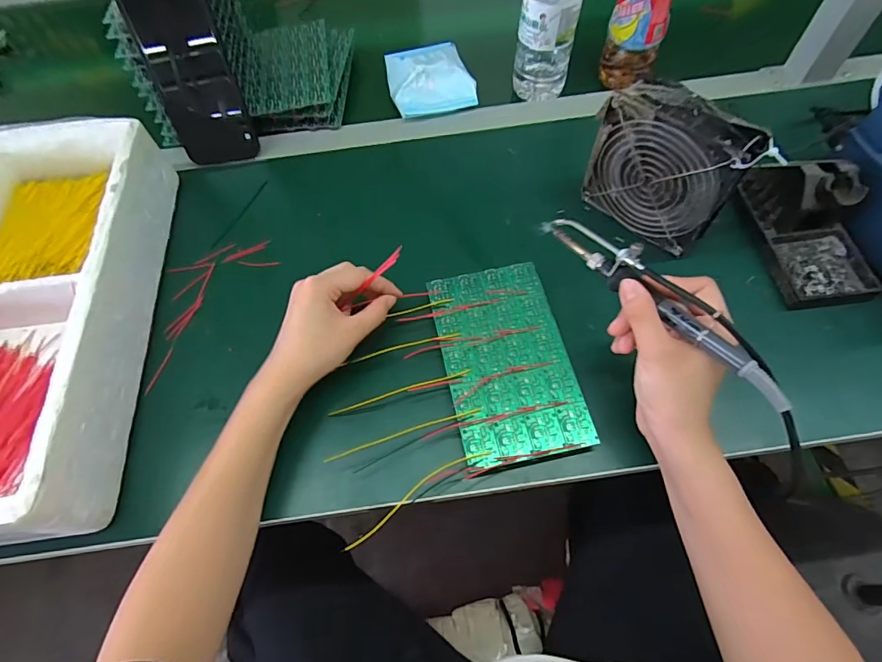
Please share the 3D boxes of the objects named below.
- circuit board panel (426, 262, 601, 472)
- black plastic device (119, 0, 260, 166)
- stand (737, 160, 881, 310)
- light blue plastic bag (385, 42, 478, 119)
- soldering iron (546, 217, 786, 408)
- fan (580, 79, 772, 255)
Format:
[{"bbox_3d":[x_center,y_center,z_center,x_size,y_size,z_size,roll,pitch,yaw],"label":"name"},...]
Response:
[{"bbox_3d":[0.054,0.022,0.389,0.100,0.010,0.173,-11,62,-3],"label":"circuit board panel"},{"bbox_3d":[-0.255,-0.259,0.473,0.077,0.169,0.010,-9,45,-4],"label":"black plastic device"},{"bbox_3d":[0.337,-0.094,0.405,0.081,0.074,0.134,-4,62,1],"label":"stand"},{"bbox_3d":[-0.015,-0.311,0.562,0.099,0.041,0.109,-11,62,-3],"label":"light blue plastic bag"},{"bbox_3d":[0.150,-0.029,0.318,0.021,0.031,0.202,-32,56,-13],"label":"soldering iron"},{"bbox_3d":[0.196,-0.141,0.405,0.119,0.119,0.040,41,71,21],"label":"fan"}]

